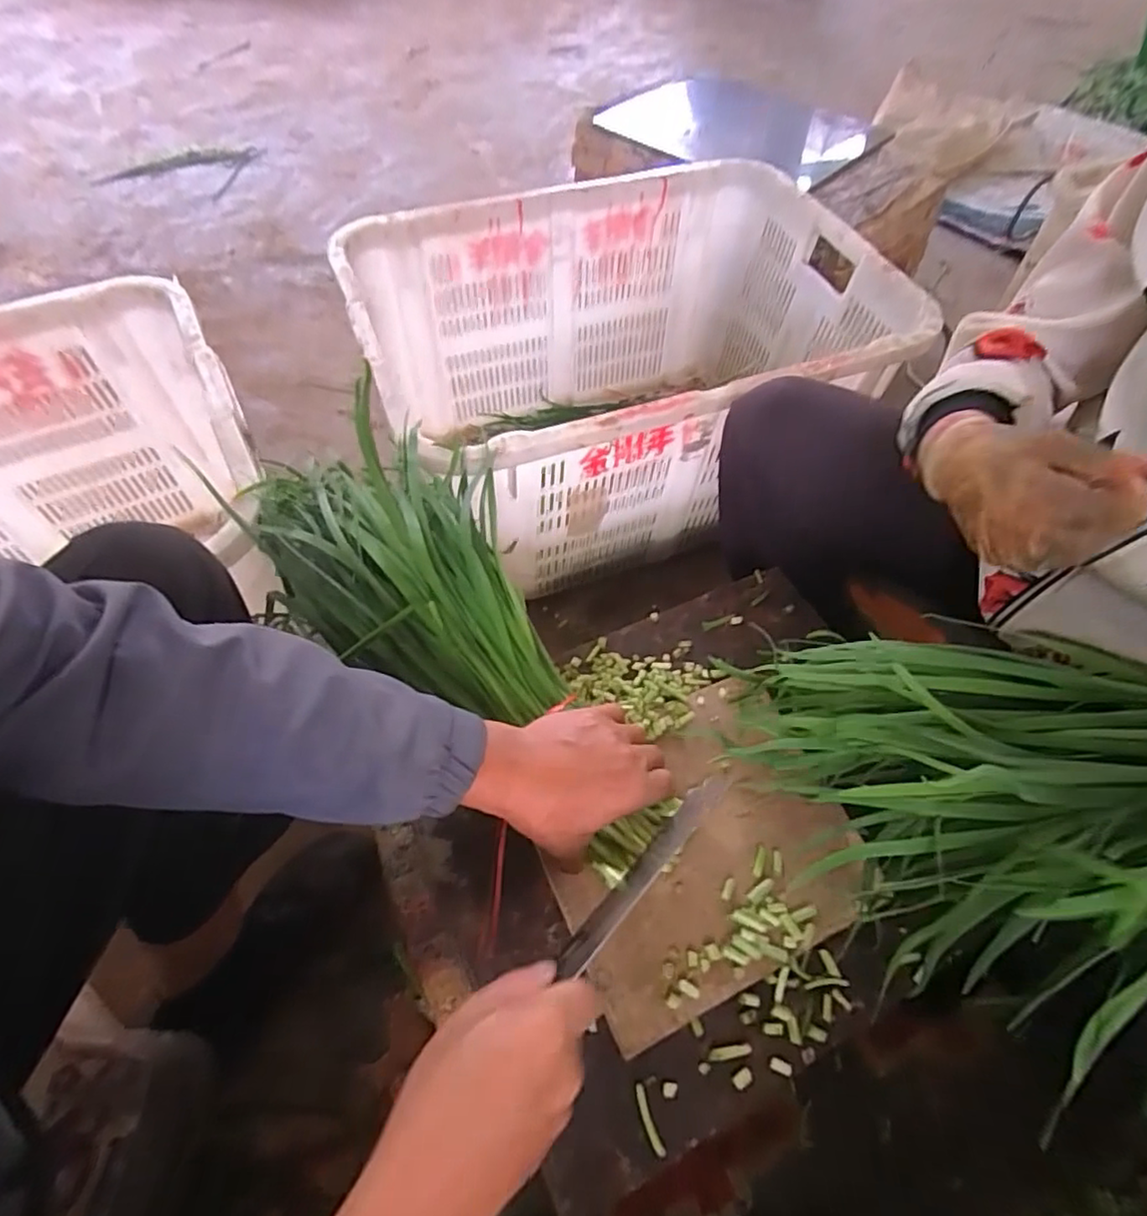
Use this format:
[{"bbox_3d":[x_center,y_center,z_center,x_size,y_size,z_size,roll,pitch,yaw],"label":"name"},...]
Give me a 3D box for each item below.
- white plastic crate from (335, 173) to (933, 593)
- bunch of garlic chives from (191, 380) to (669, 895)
[{"bbox_3d":[0.099,-0.328,0.929,0.737,0.346,0.483,-18,60,-13],"label":"white plastic crate"},{"bbox_3d":[-0.087,0.012,0.531,0.189,0.108,0.446,-40,74,-23],"label":"bunch of garlic chives"}]

